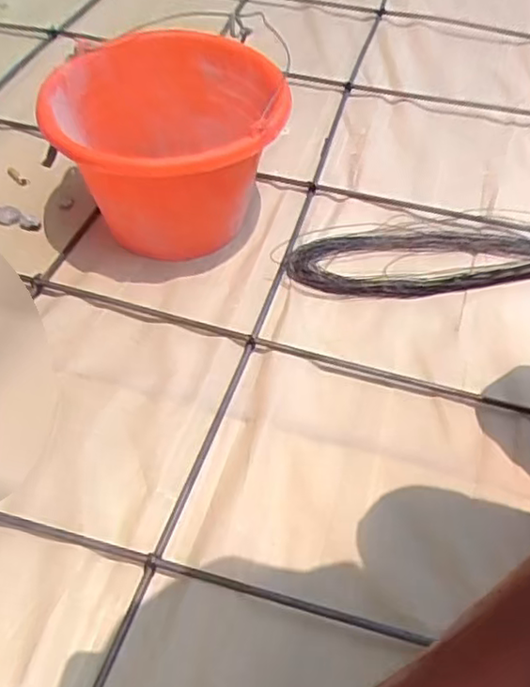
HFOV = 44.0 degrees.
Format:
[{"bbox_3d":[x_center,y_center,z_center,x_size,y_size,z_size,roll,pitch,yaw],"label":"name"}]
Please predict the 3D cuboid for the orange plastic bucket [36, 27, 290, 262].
[{"bbox_3d":[-0.095,-0.187,0.672,0.211,0.173,0.200,2,50,-2],"label":"orange plastic bucket"}]

